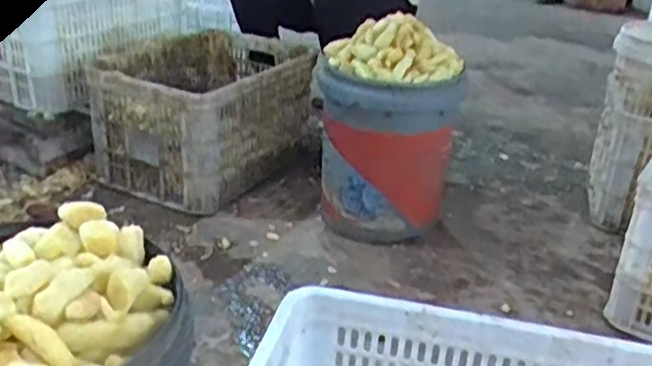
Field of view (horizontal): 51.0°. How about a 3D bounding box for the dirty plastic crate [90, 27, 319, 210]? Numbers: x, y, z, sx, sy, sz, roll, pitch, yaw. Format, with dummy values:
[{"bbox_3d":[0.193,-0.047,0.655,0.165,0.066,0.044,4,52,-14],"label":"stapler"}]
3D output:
[{"bbox_3d":[-0.286,-0.166,1.662,0.371,0.292,0.490,16,28,30],"label":"dirty plastic crate"}]

